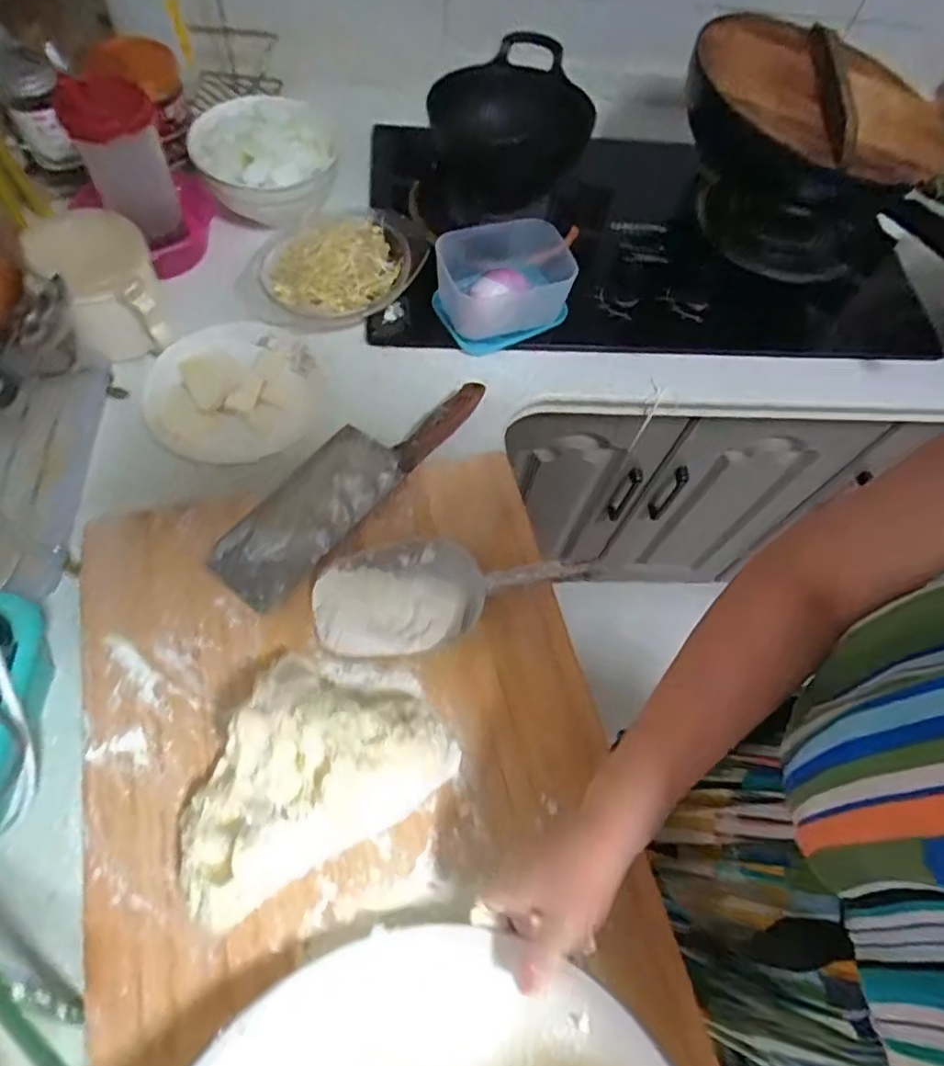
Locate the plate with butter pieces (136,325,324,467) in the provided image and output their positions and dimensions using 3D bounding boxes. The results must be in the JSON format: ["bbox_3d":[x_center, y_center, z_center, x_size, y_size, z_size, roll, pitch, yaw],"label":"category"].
[{"bbox_3d":[-0.248,-0.151,0.657,0.181,0.033,0.161,-39,72,-20],"label":"plate with butter pieces"}]

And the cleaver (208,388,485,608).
[{"bbox_3d":[-0.116,-0.062,0.611,0.085,0.023,0.313,36,67,14],"label":"cleaver"}]

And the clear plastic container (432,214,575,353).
[{"bbox_3d":[0.039,-0.298,0.735,0.155,0.082,0.155,6,63,-3],"label":"clear plastic container"}]

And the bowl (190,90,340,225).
[{"bbox_3d":[-0.252,-0.450,0.756,0.145,0.086,0.138,5,63,-4],"label":"bowl"}]

